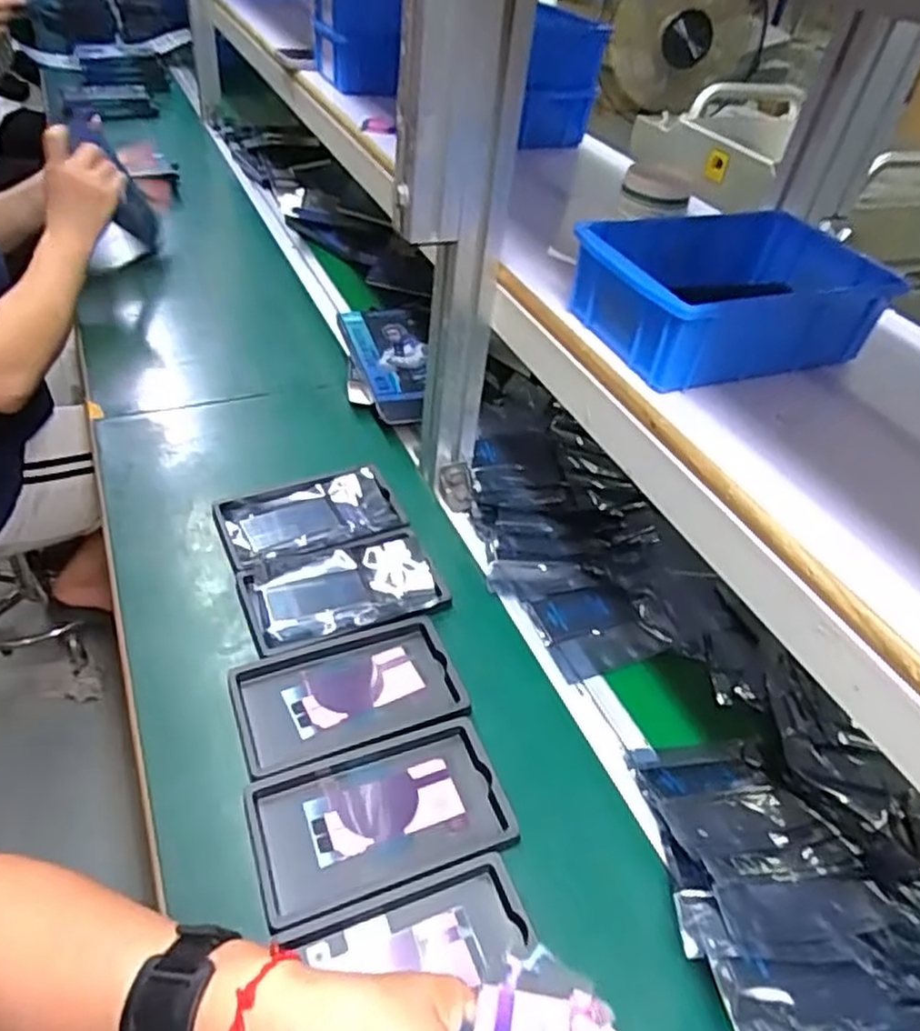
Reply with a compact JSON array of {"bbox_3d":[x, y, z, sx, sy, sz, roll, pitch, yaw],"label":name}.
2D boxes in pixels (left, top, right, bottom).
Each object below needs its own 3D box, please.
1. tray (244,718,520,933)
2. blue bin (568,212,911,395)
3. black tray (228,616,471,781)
[{"bbox_3d":[-0.051,0.196,0.470,0.159,0.015,0.094,-12,47,-18],"label":"tray"},{"bbox_3d":[0.188,-0.158,0.513,0.199,0.061,0.129,-11,45,-21],"label":"blue bin"},{"bbox_3d":[-0.082,0.131,0.537,0.160,0.013,0.097,-12,47,-19],"label":"black tray"}]

